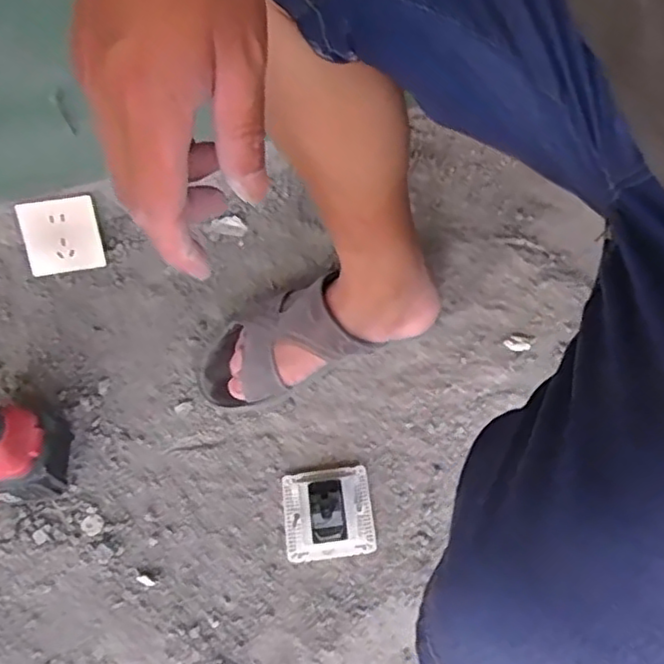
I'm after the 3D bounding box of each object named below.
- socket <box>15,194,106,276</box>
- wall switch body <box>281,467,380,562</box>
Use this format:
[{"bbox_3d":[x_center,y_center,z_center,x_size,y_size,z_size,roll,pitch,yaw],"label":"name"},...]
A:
[{"bbox_3d":[-0.313,-0.111,0.774,0.084,0.085,0.017,-13,25,-16],"label":"socket"},{"bbox_3d":[-0.005,0.167,0.622,0.085,0.029,0.082,-8,60,0],"label":"wall switch body"}]

